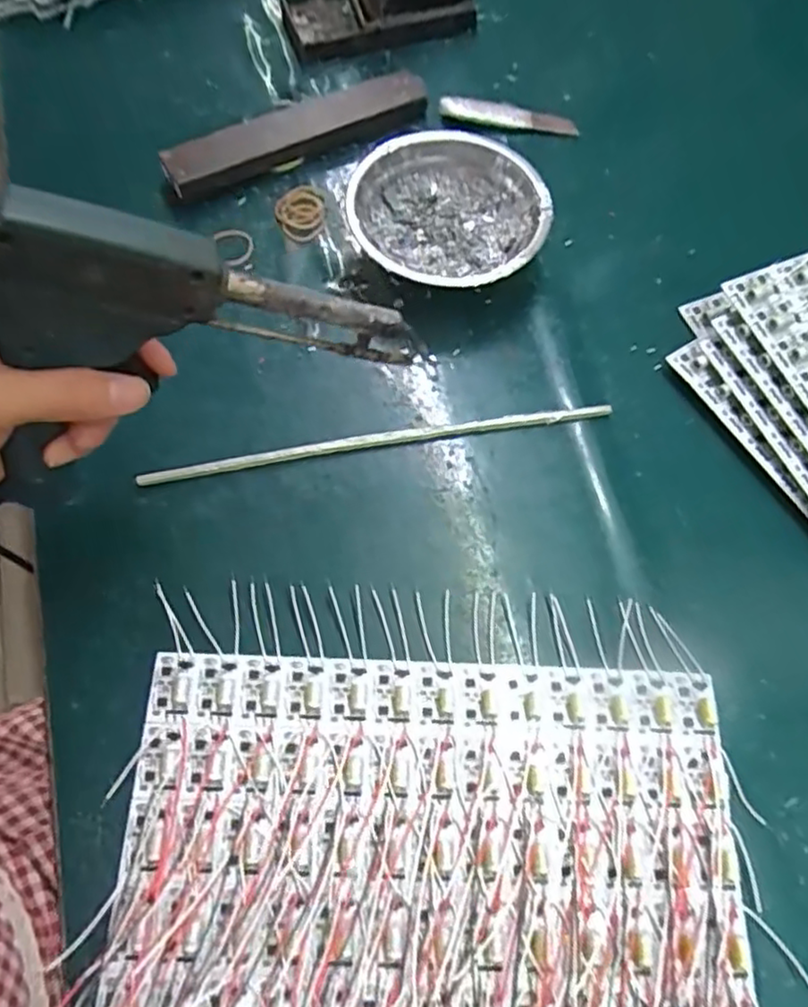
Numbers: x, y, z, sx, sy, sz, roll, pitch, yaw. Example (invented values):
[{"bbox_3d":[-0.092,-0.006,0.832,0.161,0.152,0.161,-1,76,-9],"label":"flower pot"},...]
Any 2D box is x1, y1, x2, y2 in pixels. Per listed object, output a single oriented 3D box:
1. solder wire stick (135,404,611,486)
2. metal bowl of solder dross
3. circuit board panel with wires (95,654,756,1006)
[{"bbox_3d":[-0.014,-0.038,0.402,0.281,0.006,0.011,-9,68,-4],"label":"solder wire stick"},{"bbox_3d":[0.029,-0.185,0.441,0.123,0.049,0.116,0,68,-1],"label":"metal bowl of solder dross"},{"bbox_3d":[0.012,0.195,0.298,0.283,0.015,0.239,3,69,-1],"label":"circuit board panel with wires"}]

